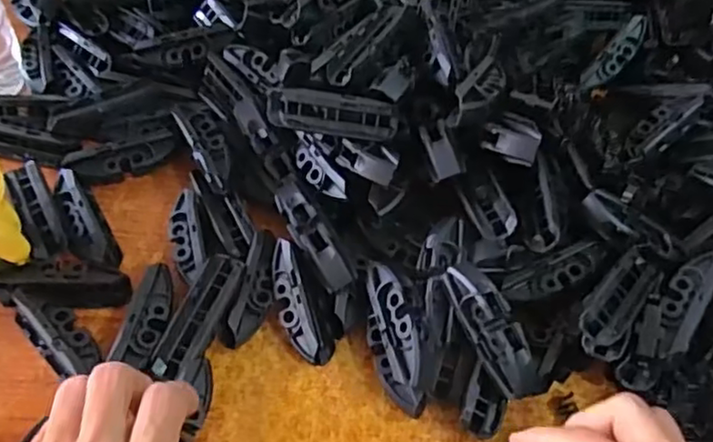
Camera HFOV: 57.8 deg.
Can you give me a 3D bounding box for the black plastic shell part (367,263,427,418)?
[{"bbox_3d":[0.019,0.060,0.341,0.022,0.032,0.079,-10,55,-12],"label":"black plastic shell part"}]

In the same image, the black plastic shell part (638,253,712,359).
[{"bbox_3d":[0.170,0.043,0.340,0.024,0.018,0.070,34,58,18],"label":"black plastic shell part"}]

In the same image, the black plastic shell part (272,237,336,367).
[{"bbox_3d":[-0.029,0.044,0.355,0.028,0.024,0.066,-10,62,-9],"label":"black plastic shell part"}]

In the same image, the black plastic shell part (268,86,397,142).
[{"bbox_3d":[-0.013,-0.061,0.366,0.074,0.024,0.012,11,22,3],"label":"black plastic shell part"}]

